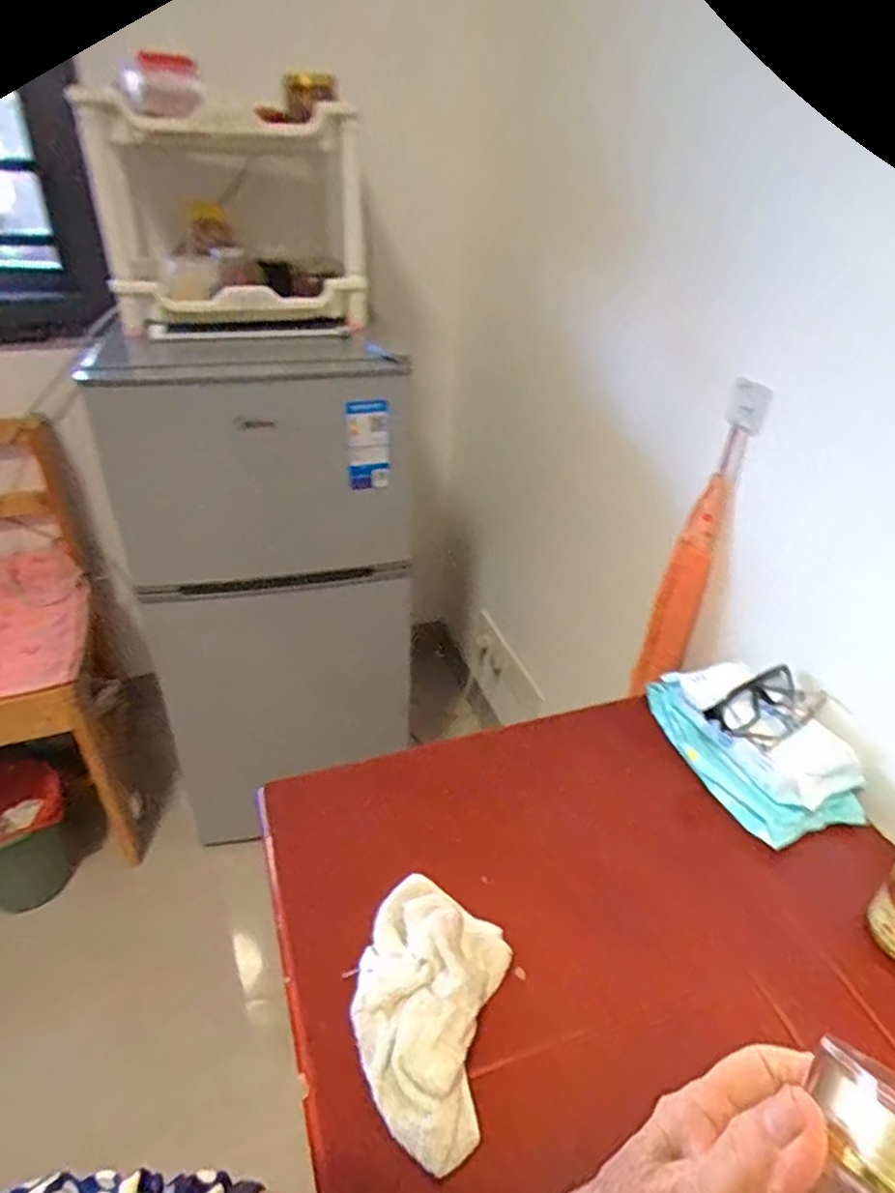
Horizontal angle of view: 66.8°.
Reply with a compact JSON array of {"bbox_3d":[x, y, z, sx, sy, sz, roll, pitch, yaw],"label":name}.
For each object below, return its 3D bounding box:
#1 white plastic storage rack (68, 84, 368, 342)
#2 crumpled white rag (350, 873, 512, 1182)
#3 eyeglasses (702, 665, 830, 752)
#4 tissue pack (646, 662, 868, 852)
[{"bbox_3d":[-0.376,-0.663,1.181,0.418,0.317,0.379,-9,36,-17],"label":"white plastic storage rack"},{"bbox_3d":[-0.016,0.299,0.512,0.108,0.034,0.190,10,35,10],"label":"crumpled white rag"},{"bbox_3d":[0.341,0.118,0.722,0.124,0.028,0.077,-26,44,-36],"label":"eyeglasses"},{"bbox_3d":[0.323,0.149,0.731,0.122,0.067,0.218,-9,36,-18],"label":"tissue pack"}]

